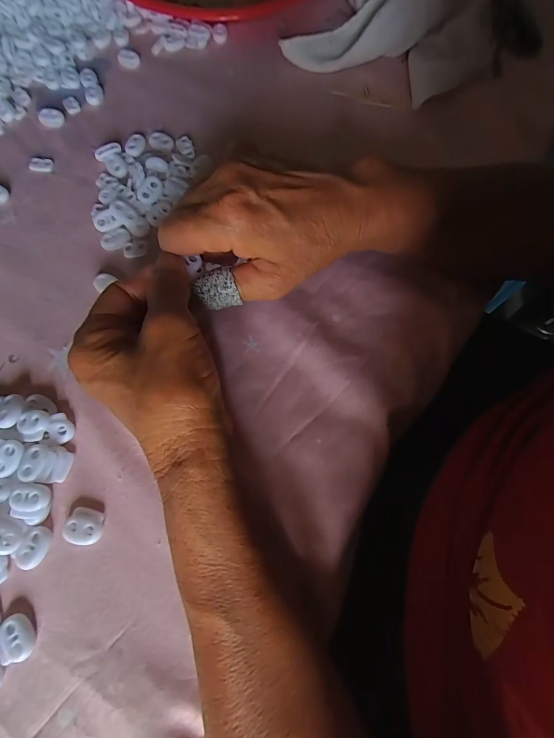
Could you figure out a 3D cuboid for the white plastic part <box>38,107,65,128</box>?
[{"bbox_3d":[-0.200,-0.221,0.330,0.023,0.009,0.014,11,70,4],"label":"white plastic part"}]

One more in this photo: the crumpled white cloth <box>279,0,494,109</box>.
[{"bbox_3d":[0.113,-0.320,0.341,0.166,0.065,0.134,30,72,10],"label":"crumpled white cloth"}]

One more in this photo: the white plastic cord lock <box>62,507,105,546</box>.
[{"bbox_3d":[-0.112,0.091,0.218,0.021,0.006,0.019,10,70,3],"label":"white plastic cord lock"}]

